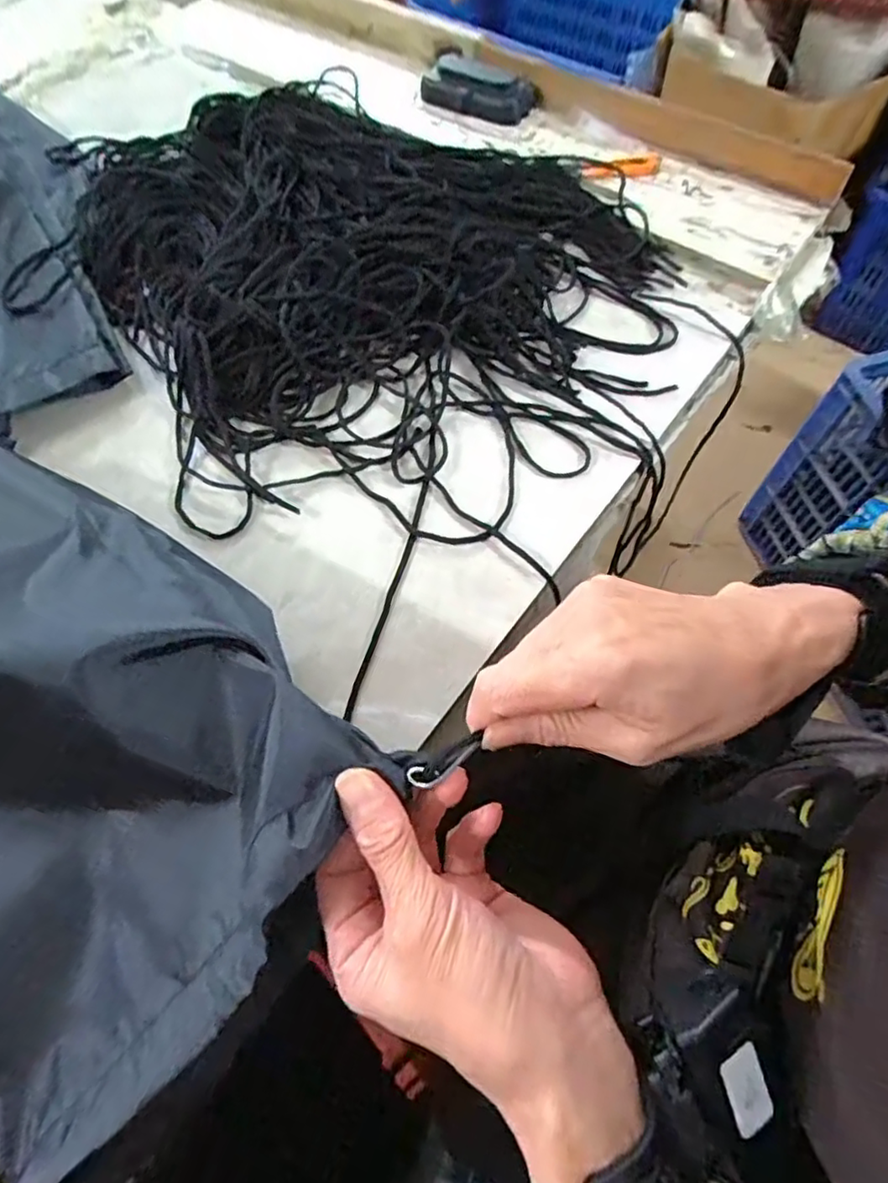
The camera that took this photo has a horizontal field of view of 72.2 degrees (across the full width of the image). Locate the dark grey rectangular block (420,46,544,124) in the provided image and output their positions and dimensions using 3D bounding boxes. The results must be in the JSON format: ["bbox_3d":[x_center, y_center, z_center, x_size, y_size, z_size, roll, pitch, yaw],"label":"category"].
[{"bbox_3d":[0.033,-0.481,0.583,0.110,0.026,0.047,30,70,15],"label":"dark grey rectangular block"}]

